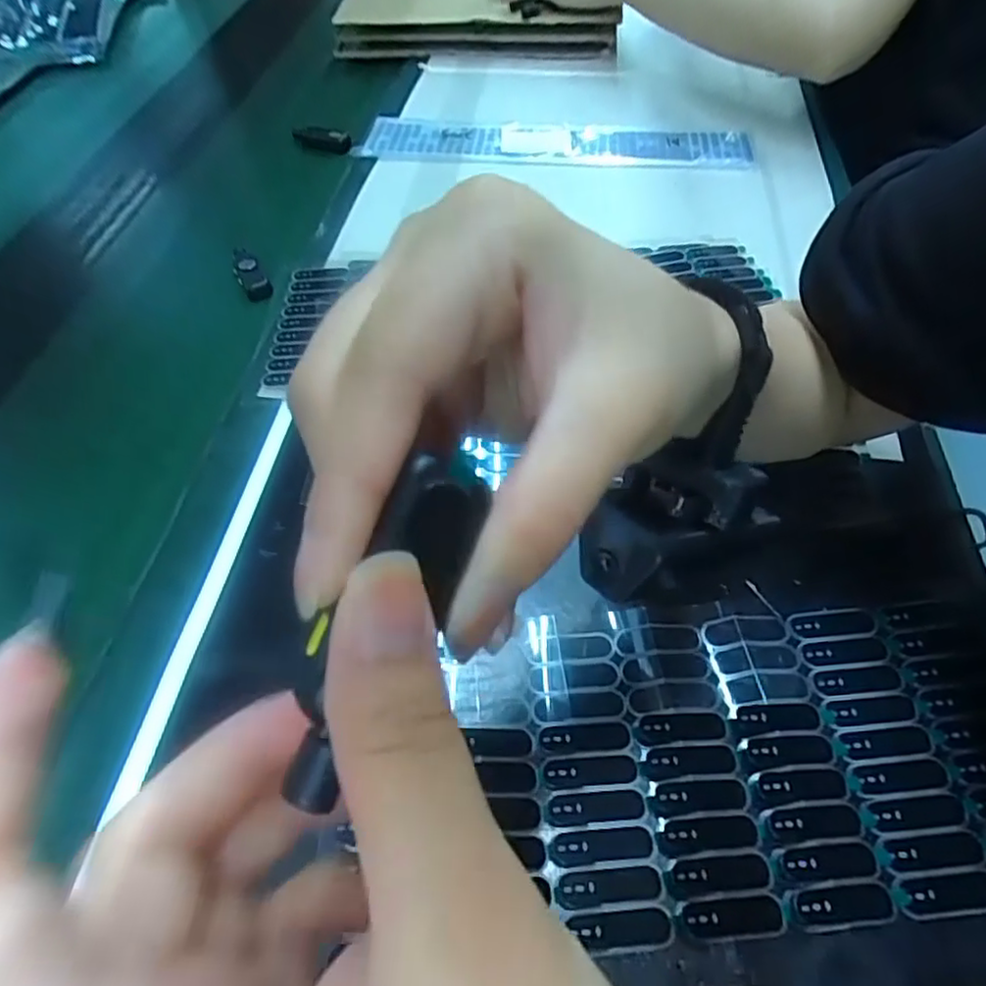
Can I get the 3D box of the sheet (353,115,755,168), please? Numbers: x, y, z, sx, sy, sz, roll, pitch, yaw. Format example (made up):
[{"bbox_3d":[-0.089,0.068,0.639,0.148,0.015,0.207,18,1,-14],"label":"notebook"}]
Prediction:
[{"bbox_3d":[0.049,-0.300,0.554,0.325,0.009,0.067,6,56,7],"label":"sheet"}]

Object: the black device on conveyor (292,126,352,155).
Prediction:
[{"bbox_3d":[-0.156,-0.323,0.594,0.071,0.025,0.014,22,56,32],"label":"black device on conveyor"}]

